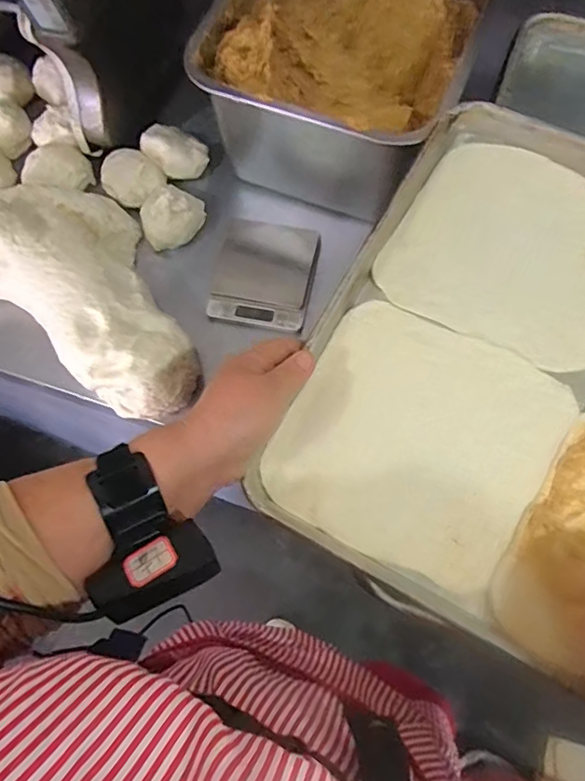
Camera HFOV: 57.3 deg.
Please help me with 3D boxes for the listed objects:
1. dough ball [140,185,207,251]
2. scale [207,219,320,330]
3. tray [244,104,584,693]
[{"bbox_3d":[-0.142,-0.200,0.608,0.067,0.040,0.071,-1,70,2],"label":"dough ball"},{"bbox_3d":[-0.030,-0.128,0.587,0.102,0.025,0.116,8,70,5],"label":"scale"},{"bbox_3d":[0.326,0.044,0.378,0.623,0.033,0.399,27,73,11],"label":"tray"}]

